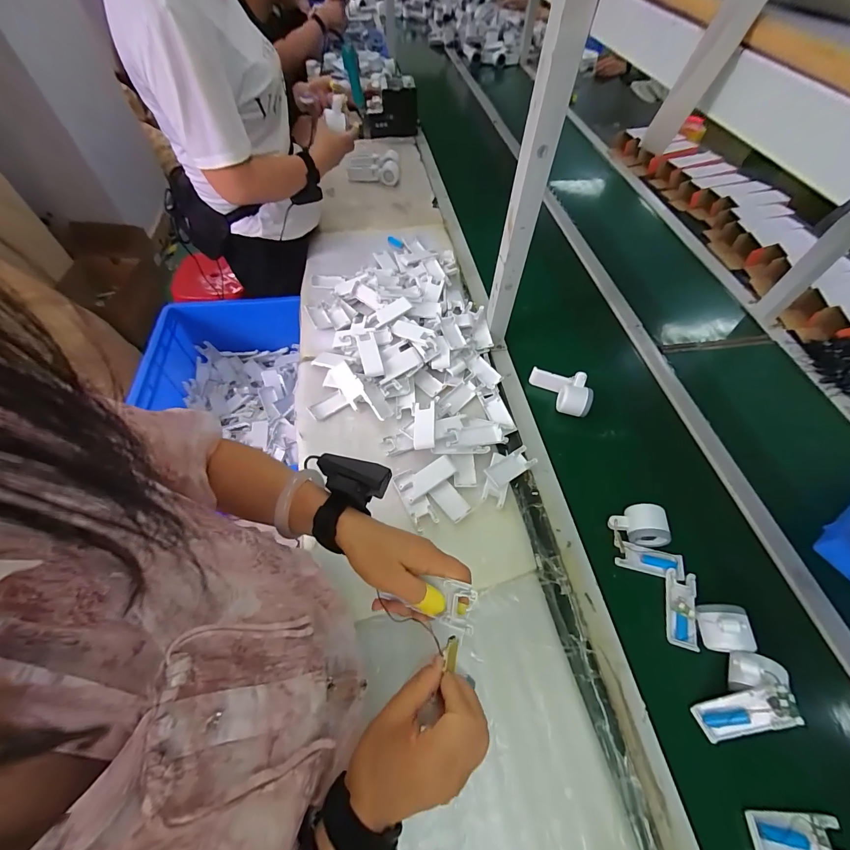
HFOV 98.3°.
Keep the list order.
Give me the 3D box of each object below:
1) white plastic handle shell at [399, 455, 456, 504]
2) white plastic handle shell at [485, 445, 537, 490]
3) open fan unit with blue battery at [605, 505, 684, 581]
[{"bbox_3d":[0.007,0.094,0.633,0.097,0.012,0.042,-30,63,-20],"label":"white plastic handle shell"},{"bbox_3d":[0.150,0.074,0.645,0.099,0.030,0.038,-31,64,-21],"label":"white plastic handle shell"},{"bbox_3d":[0.355,0.181,0.582,0.109,0.057,0.092,13,57,5],"label":"open fan unit with blue battery"}]

